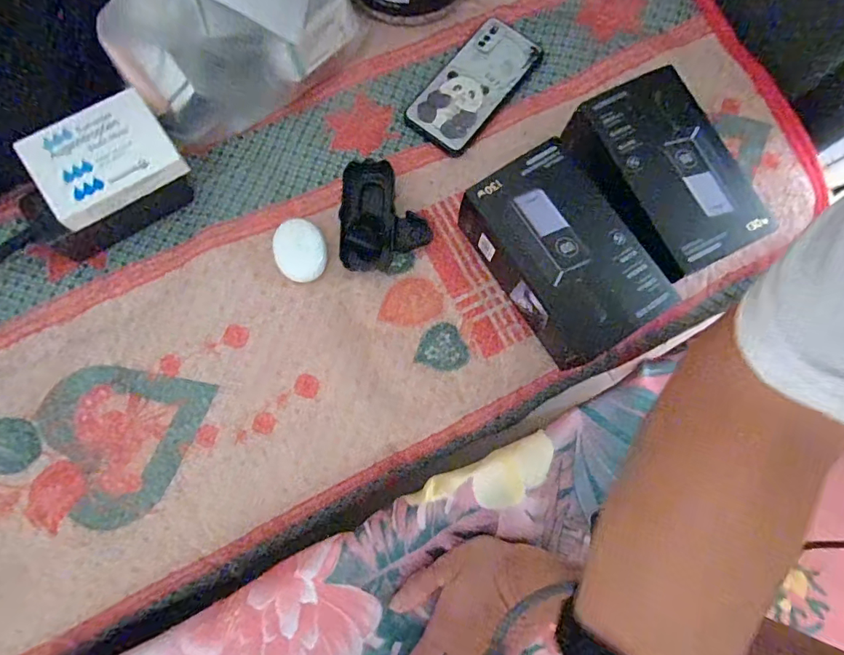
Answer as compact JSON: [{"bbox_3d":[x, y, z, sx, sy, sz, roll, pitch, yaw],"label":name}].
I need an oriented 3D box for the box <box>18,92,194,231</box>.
[{"bbox_3d":[-0.278,-0.149,0.402,0.112,0.022,0.083,-32,83,-10],"label":"box"}]

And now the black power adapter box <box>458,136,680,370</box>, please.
[{"bbox_3d":[0.122,-0.060,0.417,0.106,0.071,0.176,-32,79,-9],"label":"black power adapter box"}]

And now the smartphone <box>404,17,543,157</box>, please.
[{"bbox_3d":[0.056,-0.264,0.498,0.078,0.013,0.162,36,78,7],"label":"smartphone"}]

